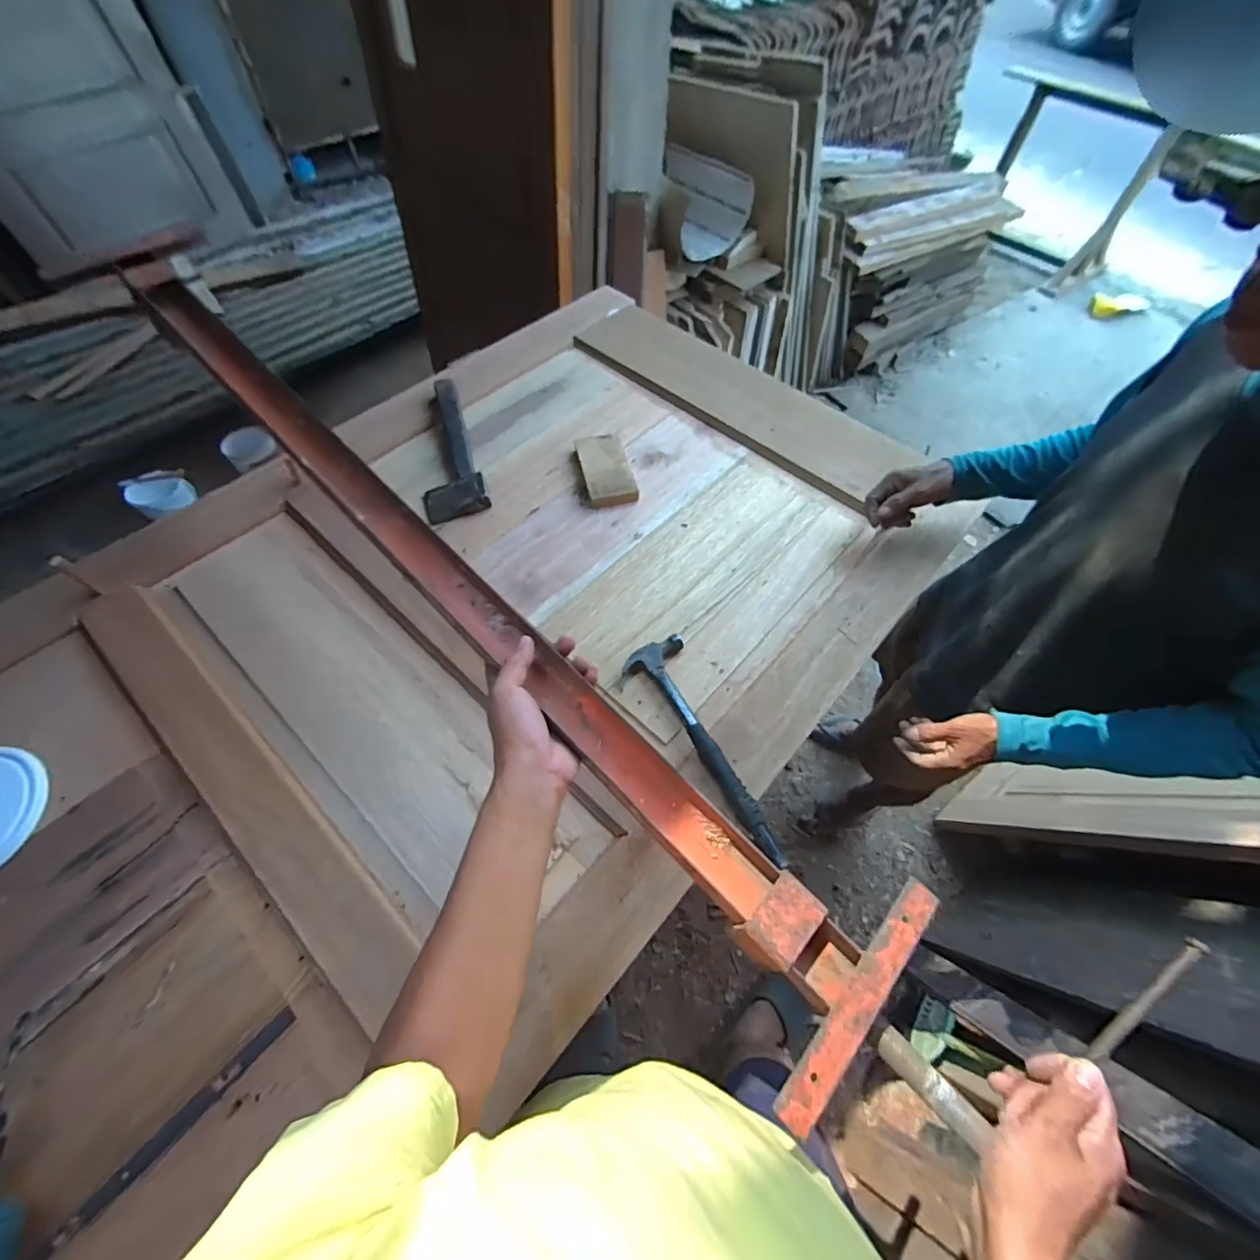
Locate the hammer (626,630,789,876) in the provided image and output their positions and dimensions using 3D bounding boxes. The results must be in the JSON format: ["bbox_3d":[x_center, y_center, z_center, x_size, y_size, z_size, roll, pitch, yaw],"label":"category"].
[{"bbox_3d":[0.093,0.157,0.704,0.103,0.048,0.338,-21,63,-13],"label":"hammer"}]

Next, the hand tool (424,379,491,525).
[{"bbox_3d":[-0.345,-0.341,0.988,0.113,0.038,0.338,-17,62,-11],"label":"hand tool"}]

